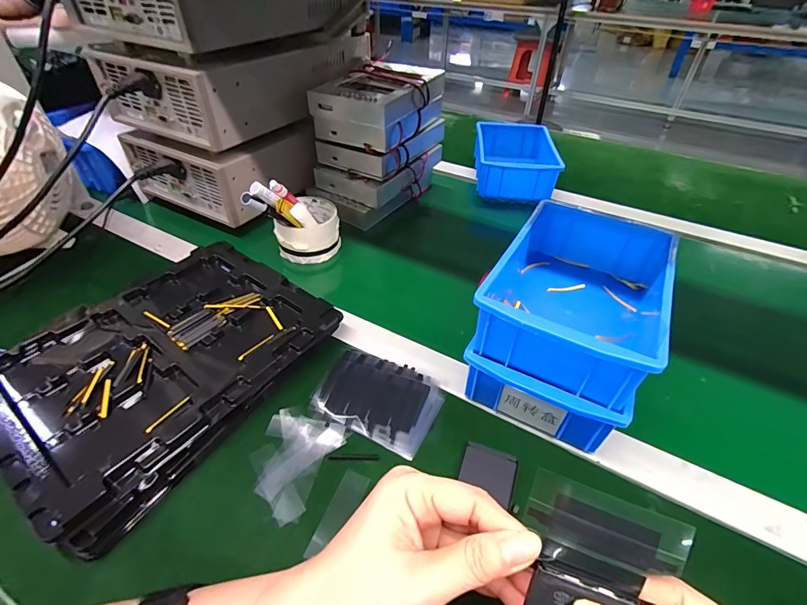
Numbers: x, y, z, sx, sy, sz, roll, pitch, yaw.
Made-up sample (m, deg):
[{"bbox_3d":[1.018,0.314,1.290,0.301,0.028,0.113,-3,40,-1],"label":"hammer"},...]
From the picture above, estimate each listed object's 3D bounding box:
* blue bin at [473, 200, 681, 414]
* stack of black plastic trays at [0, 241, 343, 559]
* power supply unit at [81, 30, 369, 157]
[{"bbox_3d":[0.156,-0.014,0.363,0.132,0.064,0.199,22,47,21],"label":"blue bin"},{"bbox_3d":[-0.223,0.045,0.376,0.207,0.027,0.267,25,48,24],"label":"stack of black plastic trays"},{"bbox_3d":[-0.221,-0.334,0.588,0.189,0.089,0.343,24,48,22],"label":"power supply unit"}]

